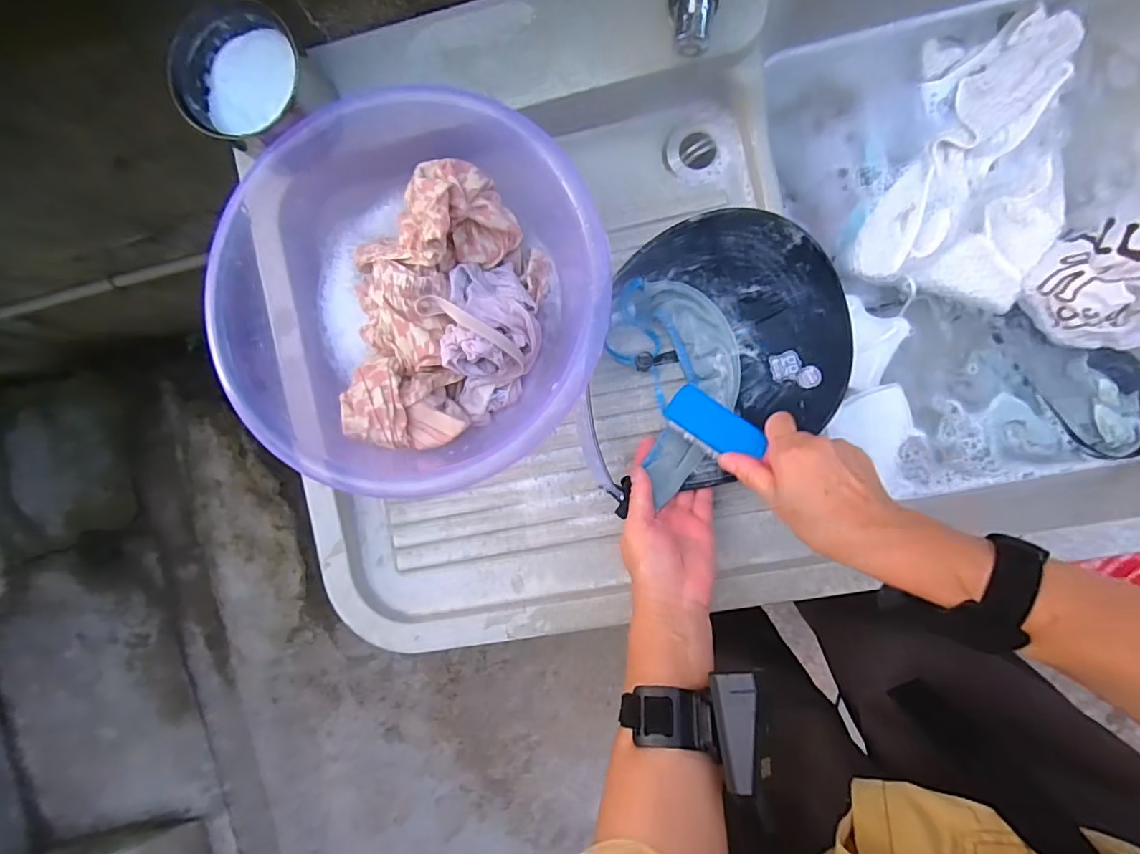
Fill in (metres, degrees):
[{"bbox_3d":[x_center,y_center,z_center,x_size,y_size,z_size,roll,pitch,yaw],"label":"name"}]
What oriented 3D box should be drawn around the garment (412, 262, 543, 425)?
[{"bbox_3d":[-0.072,-0.077,0.466,0.092,0.066,0.131,-16,92,6],"label":"garment"}]

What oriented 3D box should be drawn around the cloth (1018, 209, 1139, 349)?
[{"bbox_3d":[0.581,-0.154,0.543,0.207,0.041,0.141,-12,92,3],"label":"cloth"}]

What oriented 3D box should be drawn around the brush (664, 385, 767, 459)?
[{"bbox_3d":[0.121,0.001,0.438,0.080,0.030,0.040,30,93,26],"label":"brush"}]

